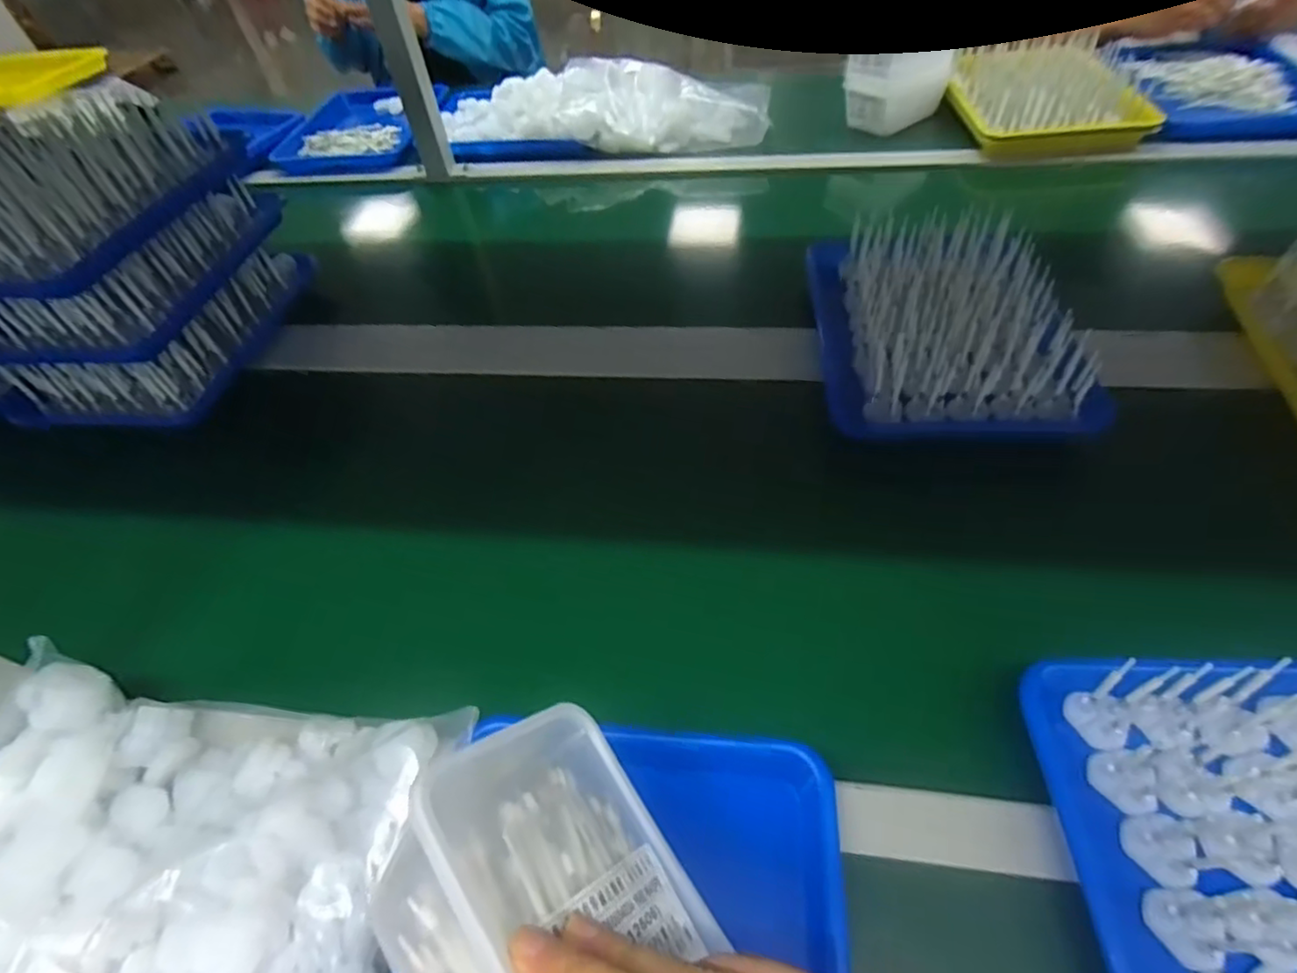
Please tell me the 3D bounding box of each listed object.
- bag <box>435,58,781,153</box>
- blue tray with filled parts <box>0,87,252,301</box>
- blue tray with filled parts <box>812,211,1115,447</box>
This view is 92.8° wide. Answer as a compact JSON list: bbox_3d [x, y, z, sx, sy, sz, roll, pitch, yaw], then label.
[{"bbox_3d":[-0.086,-0.653,1.068,0.576,0.094,0.191,4,52,10],"label":"bag"},{"bbox_3d":[-0.751,-0.315,0.685,0.474,0.080,0.276,-1,51,5],"label":"blue tray with filled parts"},{"bbox_3d":[0.300,-0.180,0.648,0.229,0.090,0.318,-2,51,4],"label":"blue tray with filled parts"}]

